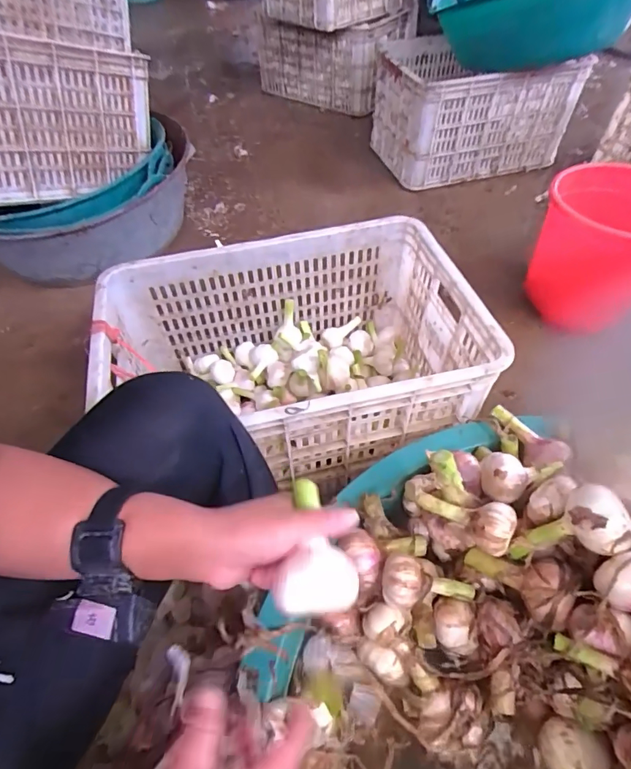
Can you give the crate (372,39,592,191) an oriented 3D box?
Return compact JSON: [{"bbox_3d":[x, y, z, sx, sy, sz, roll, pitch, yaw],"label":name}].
[{"bbox_3d":[0.467,-0.894,1.428,0.501,0.301,0.450,-14,54,-8],"label":"crate"}]

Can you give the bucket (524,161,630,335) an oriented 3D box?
[{"bbox_3d":[0.603,-0.286,0.936,0.251,0.249,0.248,-1,53,2],"label":"bucket"}]

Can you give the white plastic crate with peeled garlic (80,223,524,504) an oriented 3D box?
[{"bbox_3d":[-0.040,-0.034,0.721,0.531,0.238,0.354,-11,53,-6],"label":"white plastic crate with peeled garlic"}]

